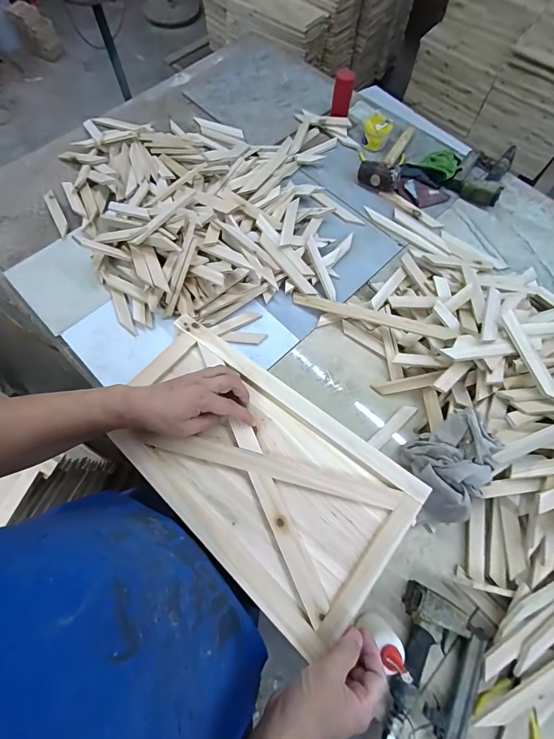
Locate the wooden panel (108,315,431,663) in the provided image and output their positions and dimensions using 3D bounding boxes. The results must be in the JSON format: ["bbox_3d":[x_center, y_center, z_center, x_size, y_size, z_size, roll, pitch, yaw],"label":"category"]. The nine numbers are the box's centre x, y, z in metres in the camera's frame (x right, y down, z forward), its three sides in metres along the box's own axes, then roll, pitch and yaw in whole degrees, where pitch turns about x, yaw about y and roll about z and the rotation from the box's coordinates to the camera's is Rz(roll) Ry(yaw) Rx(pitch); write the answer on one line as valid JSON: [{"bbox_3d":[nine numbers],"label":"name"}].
[{"bbox_3d":[-0.036,0.129,0.474,0.425,0.027,0.241,37,74,13],"label":"wooden panel"}]

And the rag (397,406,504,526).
[{"bbox_3d":[0.328,0.184,0.639,0.146,0.119,0.189,-11,69,-6],"label":"rag"}]

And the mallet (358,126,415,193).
[{"bbox_3d":[0.323,-0.628,0.989,0.114,0.053,0.252,21,70,7],"label":"mallet"}]

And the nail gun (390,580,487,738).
[{"bbox_3d":[0.262,0.480,0.564,0.135,0.046,0.184,25,70,8],"label":"nail gun"}]

